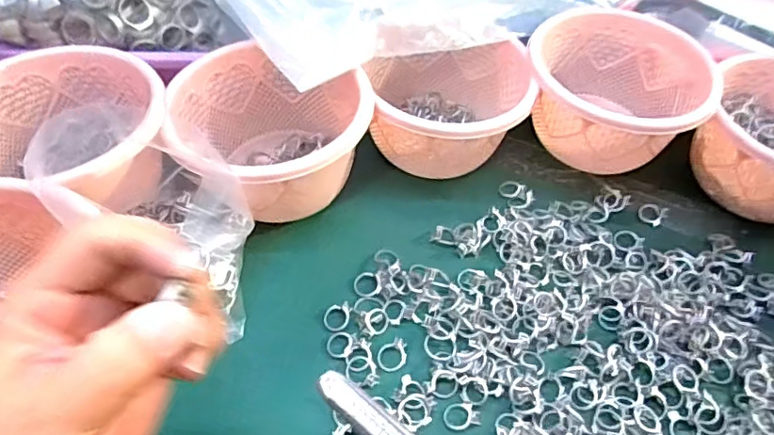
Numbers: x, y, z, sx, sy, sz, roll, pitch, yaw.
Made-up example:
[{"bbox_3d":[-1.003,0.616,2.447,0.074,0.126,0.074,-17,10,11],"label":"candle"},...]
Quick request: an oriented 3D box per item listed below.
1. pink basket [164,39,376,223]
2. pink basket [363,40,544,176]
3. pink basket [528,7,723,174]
[{"bbox_3d":[-0.088,-0.063,0.432,0.142,0.092,0.141,3,51,-4],"label":"pink basket"},{"bbox_3d":[0.047,-0.098,0.472,0.130,0.075,0.132,-2,51,-8],"label":"pink basket"},{"bbox_3d":[0.187,-0.103,0.477,0.142,0.078,0.131,9,52,3],"label":"pink basket"}]

